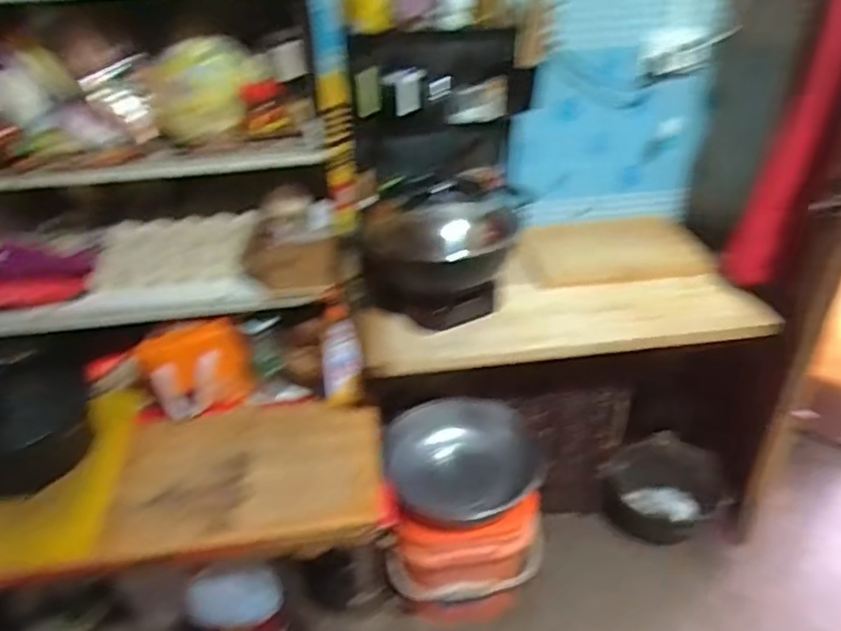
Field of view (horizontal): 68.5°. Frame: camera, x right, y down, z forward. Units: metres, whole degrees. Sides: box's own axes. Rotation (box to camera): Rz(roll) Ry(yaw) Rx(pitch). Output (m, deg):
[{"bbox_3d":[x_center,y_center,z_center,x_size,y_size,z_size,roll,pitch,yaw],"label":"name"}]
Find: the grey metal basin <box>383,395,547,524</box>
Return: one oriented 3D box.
[{"bbox_3d":[0.098,0.369,1.514,0.372,0.170,0.303,-9,34,-9],"label":"grey metal basin"}]

